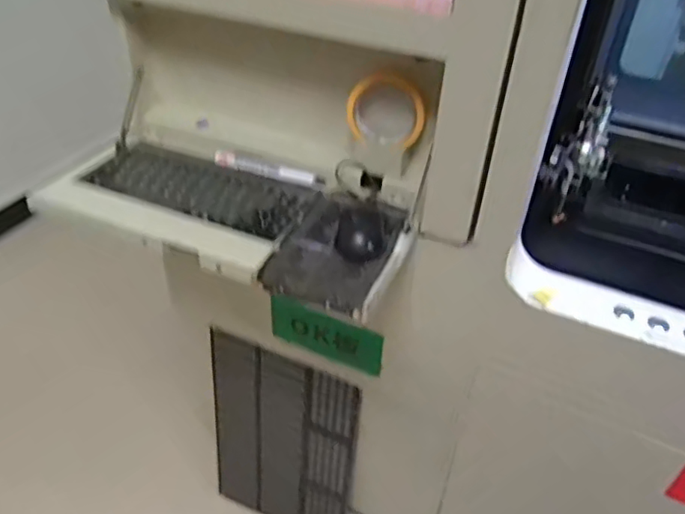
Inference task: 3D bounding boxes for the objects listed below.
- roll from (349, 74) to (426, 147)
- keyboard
[{"bbox_3d":[0.056,-0.177,0.741,0.097,0.090,0.027,18,43,19],"label":"roll"},{"bbox_3d":[-0.177,-0.091,0.776,0.285,0.021,0.132,17,43,18],"label":"keyboard"}]

